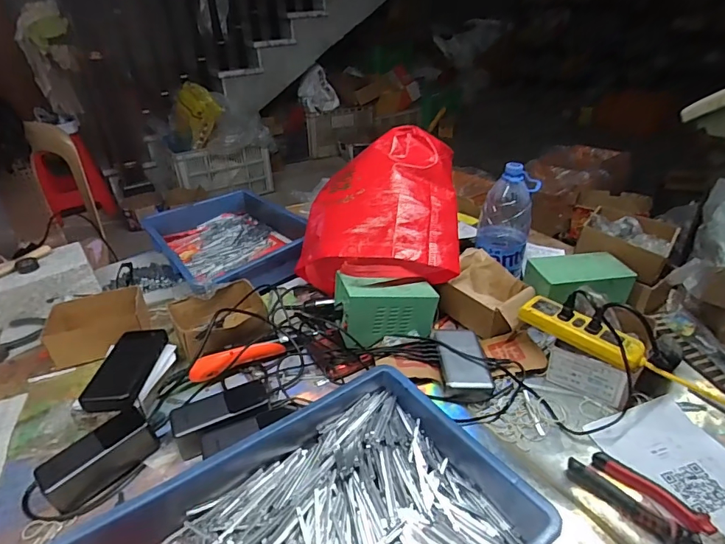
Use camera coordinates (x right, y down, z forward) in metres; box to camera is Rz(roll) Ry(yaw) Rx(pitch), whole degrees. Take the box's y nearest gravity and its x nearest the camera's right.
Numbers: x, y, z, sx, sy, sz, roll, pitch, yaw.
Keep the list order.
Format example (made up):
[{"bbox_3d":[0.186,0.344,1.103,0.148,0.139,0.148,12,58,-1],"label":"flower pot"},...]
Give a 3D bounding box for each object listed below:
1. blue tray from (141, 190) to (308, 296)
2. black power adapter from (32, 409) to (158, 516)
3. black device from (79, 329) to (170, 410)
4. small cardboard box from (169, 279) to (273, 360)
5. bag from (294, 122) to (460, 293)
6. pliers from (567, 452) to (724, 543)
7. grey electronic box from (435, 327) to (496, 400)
[{"bbox_3d":[-0.308,-0.076,1.069,0.299,0.084,0.444,-23,37,-31],"label":"blue tray"},{"bbox_3d":[-0.341,0.243,0.590,0.056,0.055,0.128,25,40,36],"label":"black power adapter"},{"bbox_3d":[-0.366,0.147,0.702,0.074,0.026,0.155,0,31,3],"label":"black device"},{"bbox_3d":[-0.252,0.082,0.796,0.152,0.078,0.142,-17,34,-23],"label":"small cardboard box"},{"bbox_3d":[0.038,-0.111,0.848,0.320,0.207,0.258,-6,32,-7],"label":"bag"},{"bbox_3d":[0.352,0.281,0.523,0.060,0.016,0.209,-27,39,-35],"label":"pliers"},{"bbox_3d":[0.161,0.147,0.732,0.073,0.040,0.129,-2,31,-1],"label":"grey electronic box"}]

